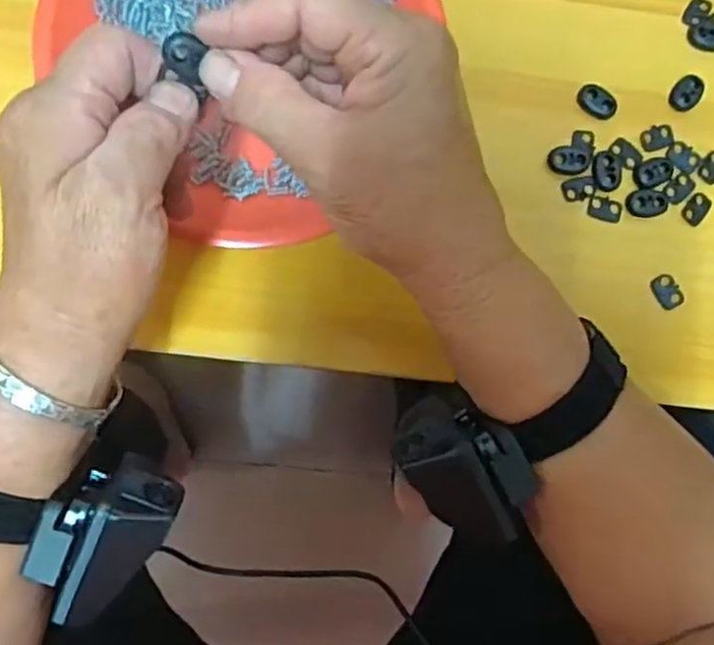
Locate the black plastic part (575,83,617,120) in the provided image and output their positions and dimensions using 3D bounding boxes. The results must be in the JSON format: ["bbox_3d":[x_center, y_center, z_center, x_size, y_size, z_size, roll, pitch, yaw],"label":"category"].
[{"bbox_3d":[0.131,-0.120,0.369,0.023,0.005,0.015,32,81,-1],"label":"black plastic part"}]

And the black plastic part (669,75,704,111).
[{"bbox_3d":[0.183,-0.127,0.375,0.015,0.004,0.022,40,81,0],"label":"black plastic part"}]

